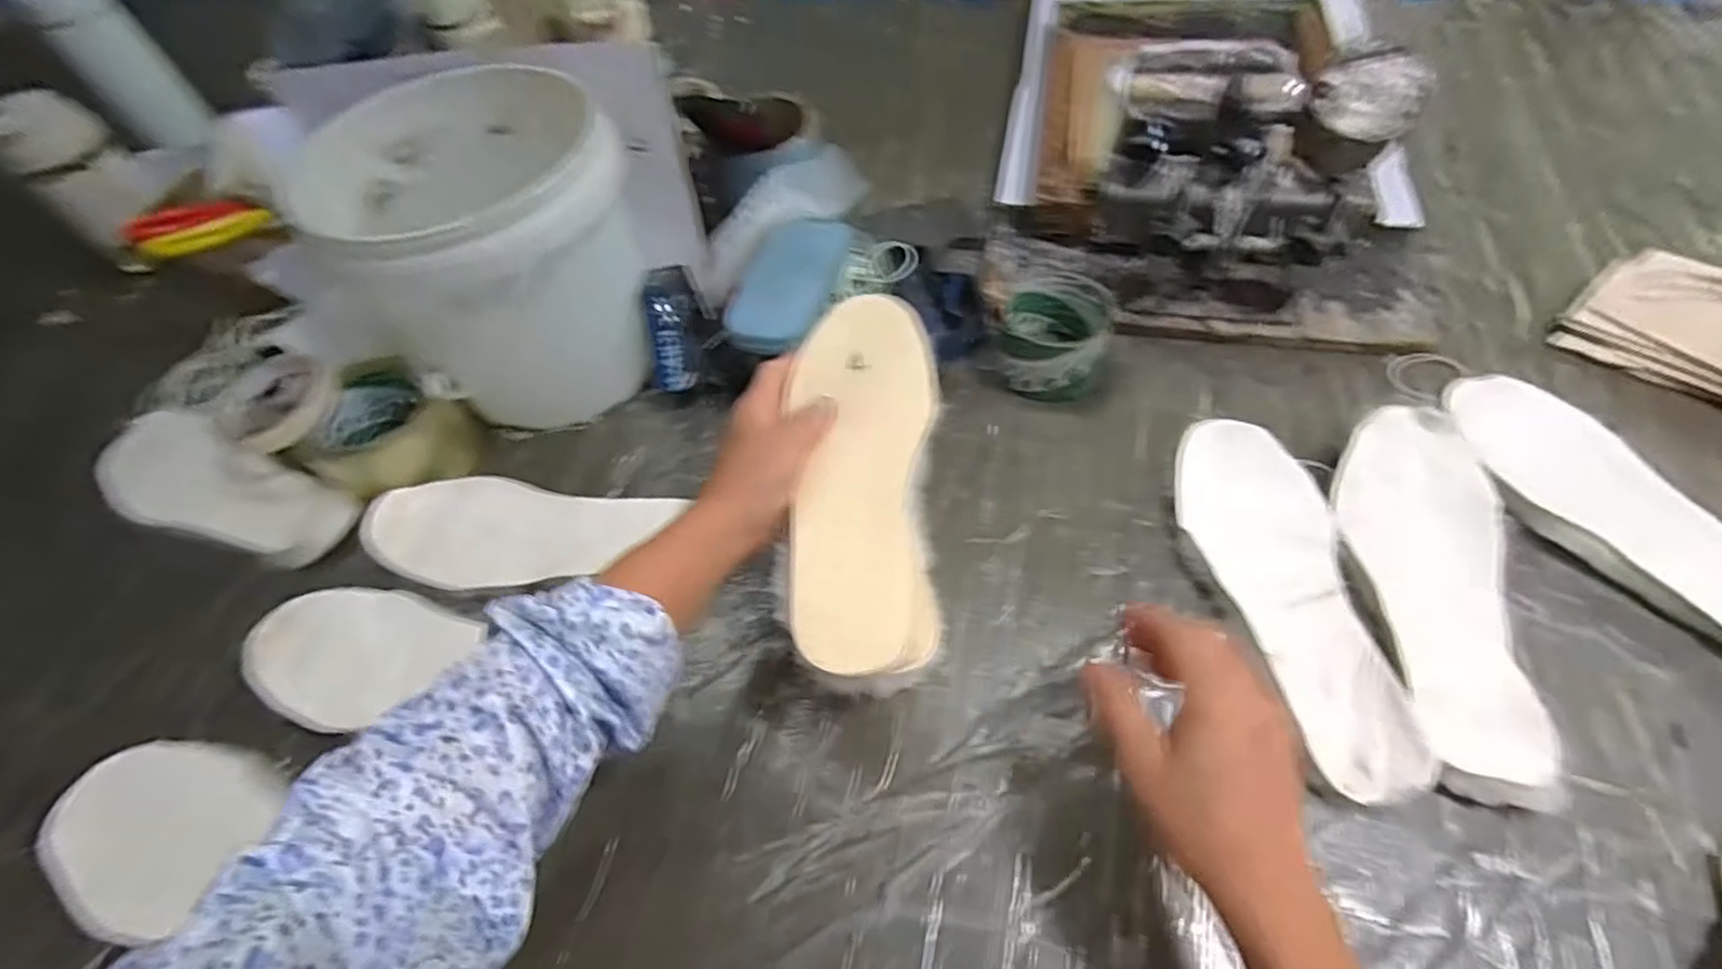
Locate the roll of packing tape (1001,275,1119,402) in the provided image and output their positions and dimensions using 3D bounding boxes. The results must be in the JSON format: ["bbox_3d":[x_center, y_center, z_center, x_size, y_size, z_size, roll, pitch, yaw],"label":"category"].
[{"bbox_3d":[0.151,-0.115,0.567,0.080,0.056,0.085,-2,58,4],"label":"roll of packing tape"}]

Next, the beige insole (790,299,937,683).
[{"bbox_3d":[0.001,-0.013,0.427,0.082,0.032,0.242,0,59,5],"label":"beige insole"}]

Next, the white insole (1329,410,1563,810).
[{"bbox_3d":[0.349,0.058,0.442,0.083,0.016,0.254,7,57,12],"label":"white insole"}]

